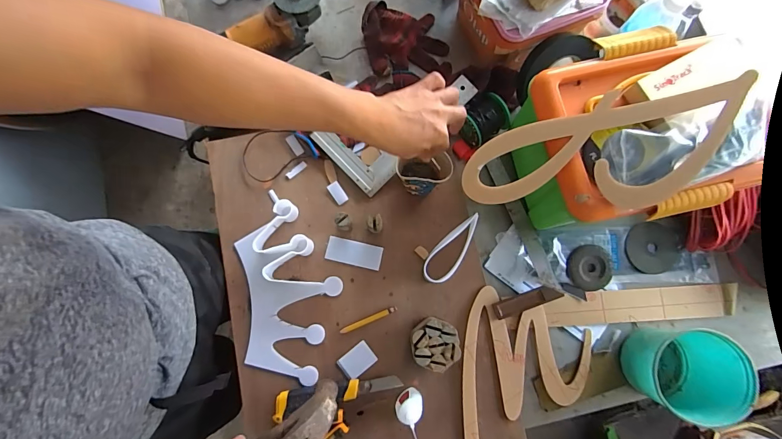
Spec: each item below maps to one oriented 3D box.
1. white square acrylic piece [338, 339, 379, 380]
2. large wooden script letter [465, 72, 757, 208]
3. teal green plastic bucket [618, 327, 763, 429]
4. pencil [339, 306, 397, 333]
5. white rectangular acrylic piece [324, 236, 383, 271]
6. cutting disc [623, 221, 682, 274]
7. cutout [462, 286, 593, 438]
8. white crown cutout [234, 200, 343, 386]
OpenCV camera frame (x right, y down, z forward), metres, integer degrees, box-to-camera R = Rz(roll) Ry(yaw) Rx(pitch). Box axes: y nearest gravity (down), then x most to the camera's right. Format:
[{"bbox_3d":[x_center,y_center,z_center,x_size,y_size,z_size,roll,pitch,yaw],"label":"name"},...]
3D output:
[{"bbox_3d":[-0.054,0.225,0.580,0.054,0.007,0.039,-37,82,-7],"label":"white square acrylic piece"},{"bbox_3d":[0.254,-0.090,0.452,0.315,0.012,0.145,0,84,14],"label":"large wooden script letter"},{"bbox_3d":[0.427,0.226,0.539,0.120,0.103,0.108,1,79,-1],"label":"teal green plastic bucket"},{"bbox_3d":[-0.036,0.164,0.590,0.097,0.004,0.010,-22,80,-5],"label":"pencil"},{"bbox_3d":[-0.062,0.057,0.612,0.092,0.005,0.041,13,79,1],"label":"white rectangular acrylic piece"},{"bbox_3d":[0.447,0.048,0.622,0.093,0.004,0.086,0,79,-1],"label":"cutting disc"},{"bbox_3d":[0.199,0.268,0.569,0.208,0.010,0.262,20,79,3],"label":"cutout"},{"bbox_3d":[-0.166,0.114,0.584,0.154,0.034,0.282,-9,79,-3],"label":"white crown cutout"}]

